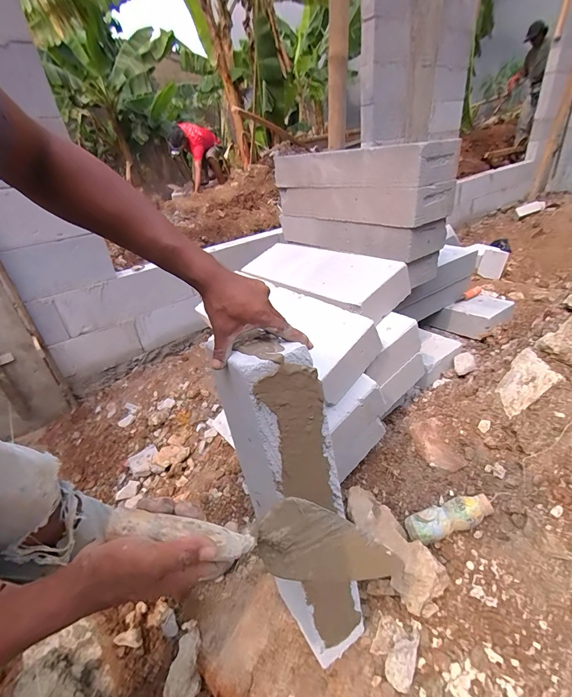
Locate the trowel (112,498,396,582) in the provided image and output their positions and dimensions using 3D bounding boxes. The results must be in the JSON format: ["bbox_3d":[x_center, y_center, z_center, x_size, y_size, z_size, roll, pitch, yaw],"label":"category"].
[{"bbox_3d":[-0.025,0.209,0.359,0.304,0.076,0.061,17,27,-15],"label":"trowel"}]

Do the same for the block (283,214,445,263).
[{"bbox_3d":[0.220,-0.423,1.207,0.188,0.097,0.641,-29,37,-32],"label":"block"}]

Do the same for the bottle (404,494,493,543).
[{"bbox_3d":[0.344,0.360,0.716,0.186,0.053,0.061,-27,28,13],"label":"bottle"}]

